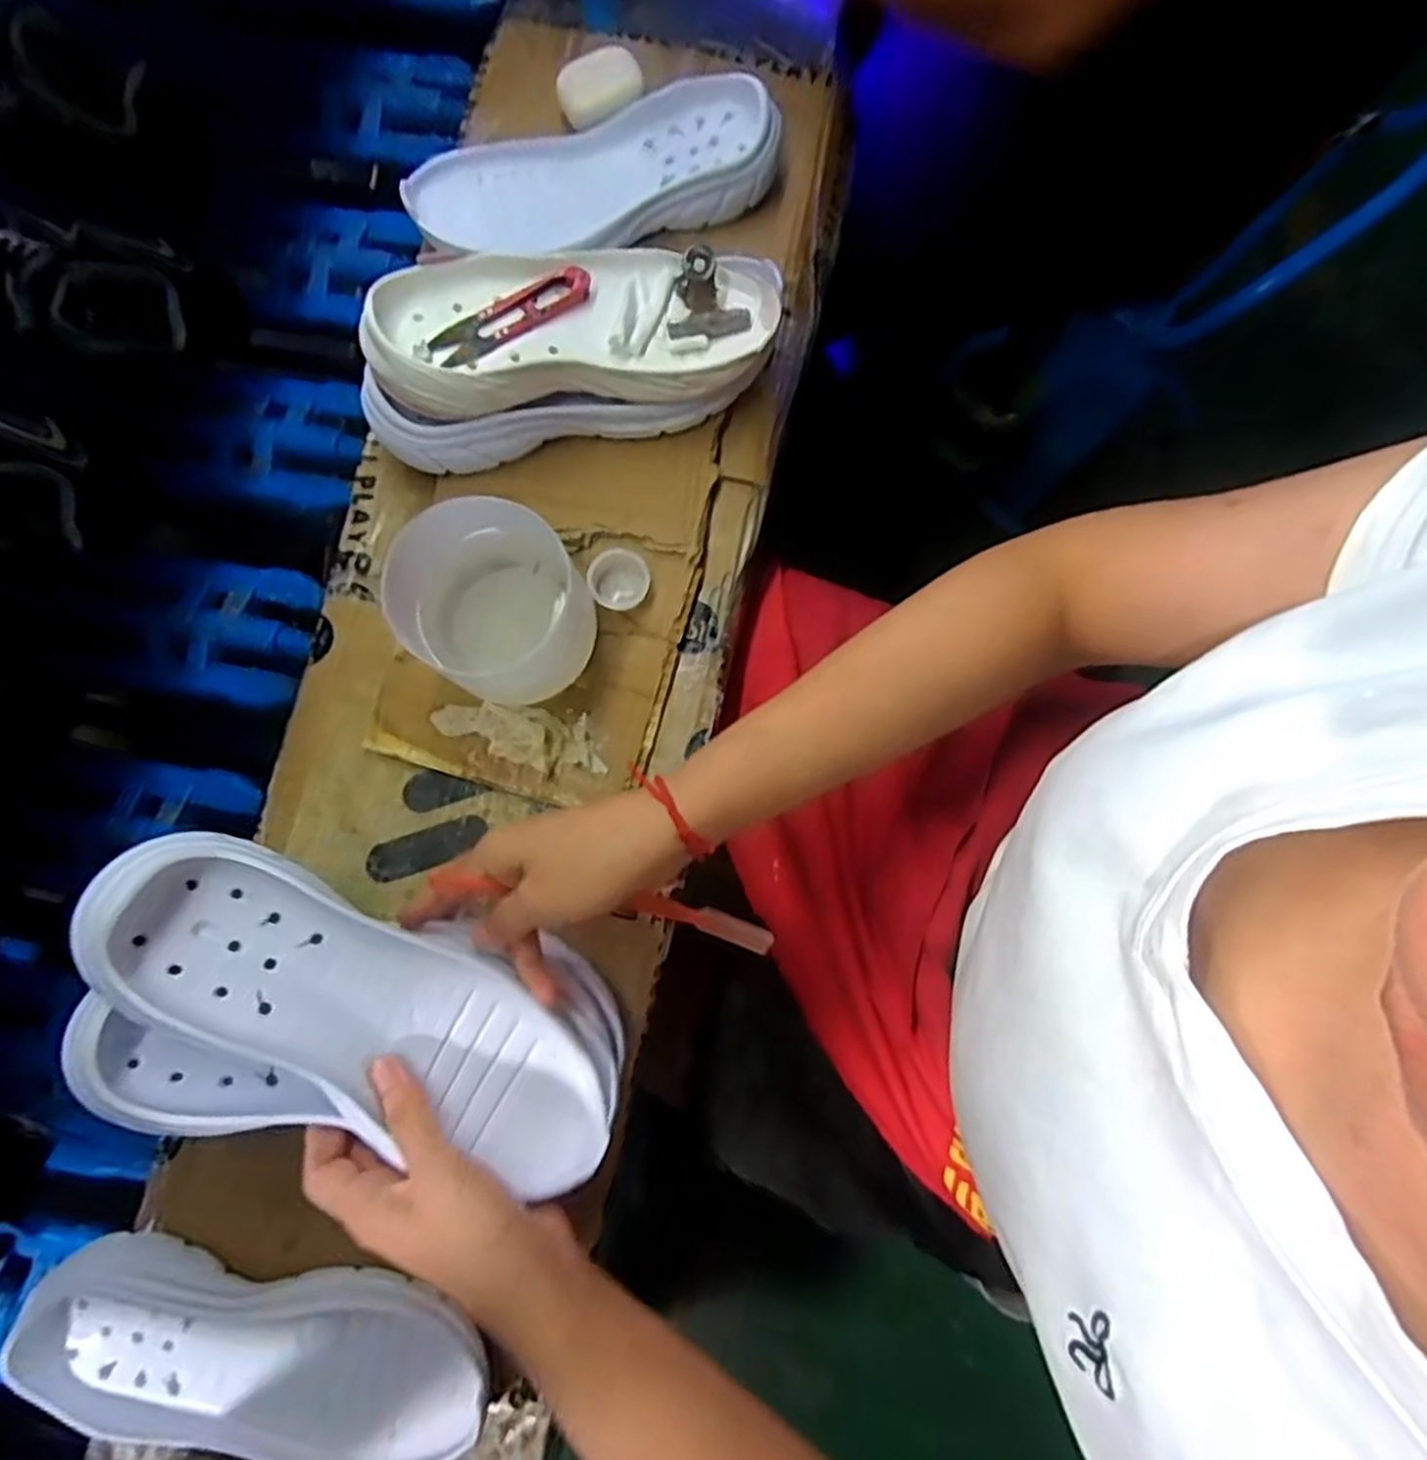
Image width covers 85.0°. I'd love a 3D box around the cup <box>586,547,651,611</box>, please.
[{"bbox_3d":[-0.058,-0.090,0.465,0.036,0.016,0.035,0,80,1],"label":"cup"}]

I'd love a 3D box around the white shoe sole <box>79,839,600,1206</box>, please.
[{"bbox_3d":[-0.149,0.124,0.345,0.231,0.045,0.079,35,65,-16],"label":"white shoe sole"}]

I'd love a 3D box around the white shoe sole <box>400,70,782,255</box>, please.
[{"bbox_3d":[-0.075,-0.357,0.500,0.230,0.038,0.078,-15,80,-2],"label":"white shoe sole"}]

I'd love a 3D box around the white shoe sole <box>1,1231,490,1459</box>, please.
[{"bbox_3d":[-0.226,0.322,0.400,0.228,0.044,0.094,10,80,3],"label":"white shoe sole"}]

